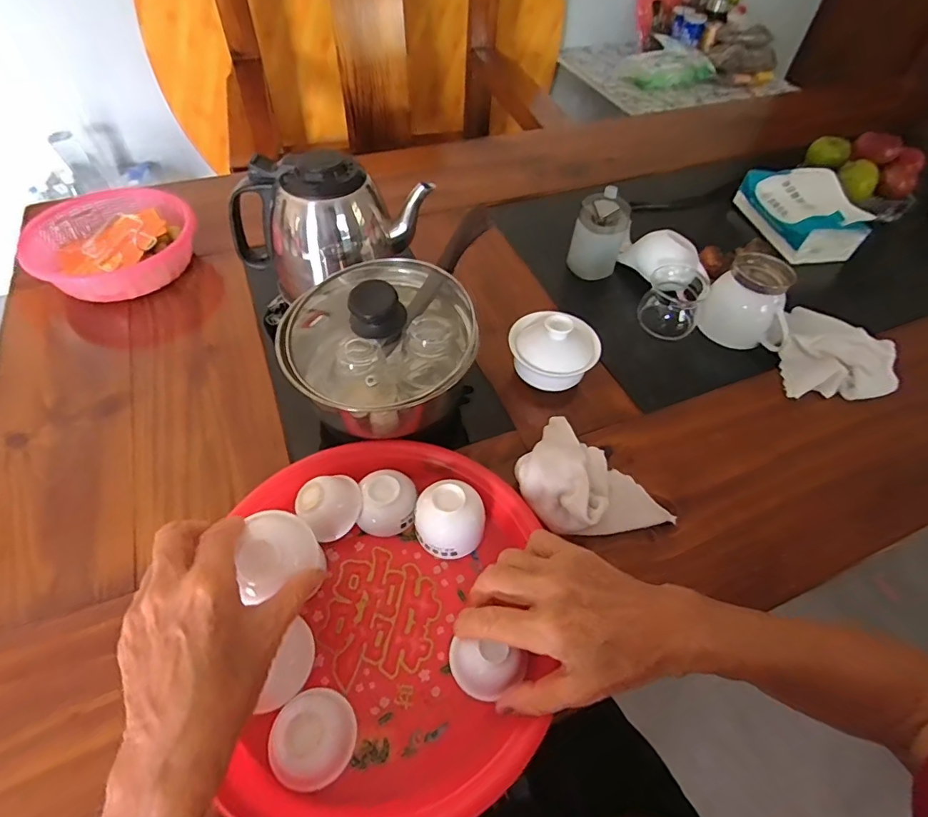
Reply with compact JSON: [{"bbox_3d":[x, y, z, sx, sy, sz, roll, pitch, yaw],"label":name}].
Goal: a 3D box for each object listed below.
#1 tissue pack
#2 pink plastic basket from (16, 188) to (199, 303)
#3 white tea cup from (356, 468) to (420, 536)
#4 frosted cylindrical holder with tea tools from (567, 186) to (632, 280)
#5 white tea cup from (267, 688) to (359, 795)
[{"bbox_3d":[0.460,-0.275,0.674,0.088,0.066,0.165,-9,54,-10],"label":"tissue pack"},{"bbox_3d":[-0.400,-0.188,0.568,0.173,0.058,0.157,-28,59,-22],"label":"pink plastic basket"},{"bbox_3d":[-0.060,0.076,0.392,0.043,0.030,0.044,1,53,-2],"label":"white tea cup"},{"bbox_3d":[0.162,-0.202,0.582,0.050,0.091,0.054,1,53,-2],"label":"frosted cylindrical holder with tea tools"},{"bbox_3d":[-0.091,0.197,0.296,0.047,0.029,0.052,-17,56,-16],"label":"white tea cup"}]

